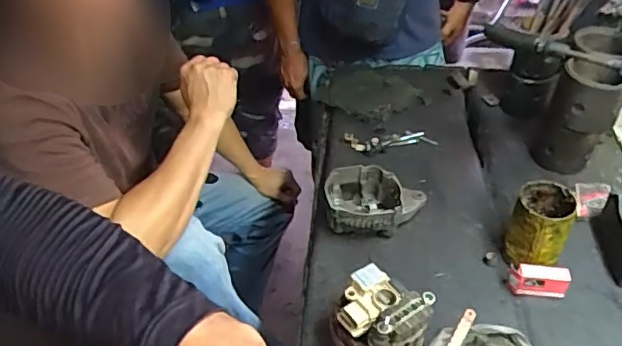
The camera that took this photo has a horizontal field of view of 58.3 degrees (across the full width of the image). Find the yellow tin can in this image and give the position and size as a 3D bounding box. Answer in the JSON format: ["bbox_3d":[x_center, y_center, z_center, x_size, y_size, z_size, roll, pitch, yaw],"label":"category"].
[{"bbox_3d":[0.317,0.080,0.777,0.074,0.118,0.078,0,41,0],"label":"yellow tin can"}]

